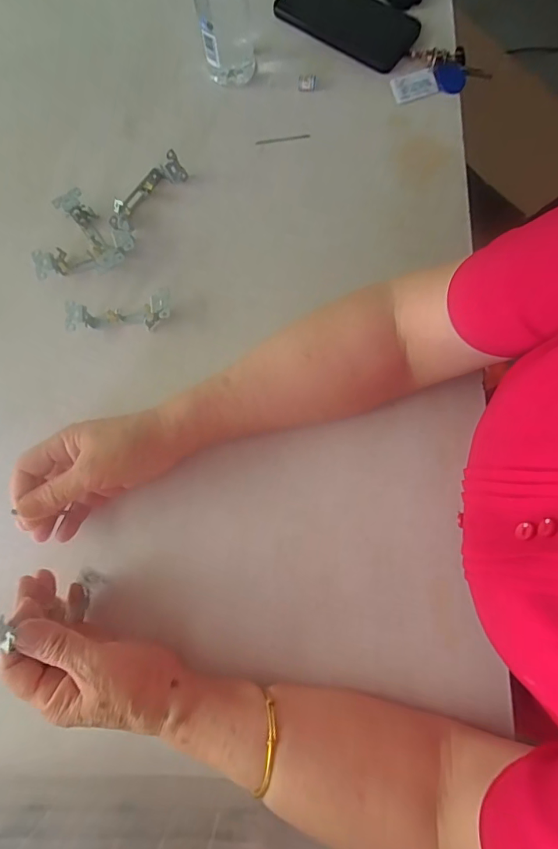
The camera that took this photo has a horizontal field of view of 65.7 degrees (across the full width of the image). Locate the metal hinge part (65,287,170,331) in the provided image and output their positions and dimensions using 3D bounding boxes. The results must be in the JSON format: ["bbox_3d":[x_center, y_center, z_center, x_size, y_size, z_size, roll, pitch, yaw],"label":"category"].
[{"bbox_3d":[-0.160,-0.111,0.436,0.103,0.025,0.030,-9,78,-1],"label":"metal hinge part"}]

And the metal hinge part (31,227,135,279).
[{"bbox_3d":[-0.202,-0.178,0.451,0.104,0.029,0.029,-14,78,-2],"label":"metal hinge part"}]

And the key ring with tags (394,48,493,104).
[{"bbox_3d":[0.186,-0.392,0.491,0.105,0.024,0.070,12,78,4],"label":"key ring with tags"}]

